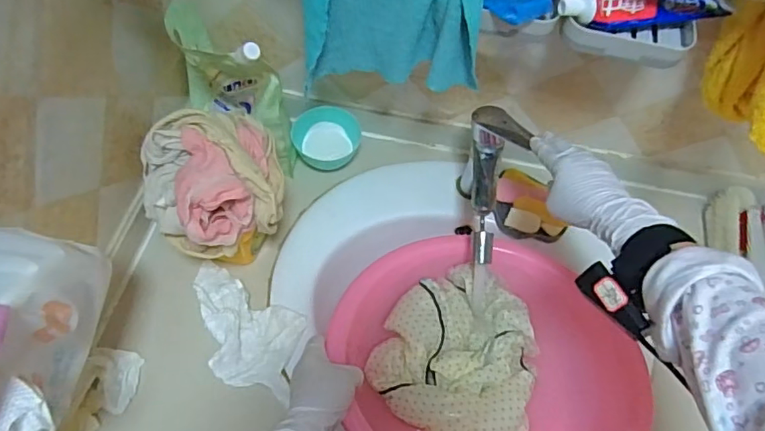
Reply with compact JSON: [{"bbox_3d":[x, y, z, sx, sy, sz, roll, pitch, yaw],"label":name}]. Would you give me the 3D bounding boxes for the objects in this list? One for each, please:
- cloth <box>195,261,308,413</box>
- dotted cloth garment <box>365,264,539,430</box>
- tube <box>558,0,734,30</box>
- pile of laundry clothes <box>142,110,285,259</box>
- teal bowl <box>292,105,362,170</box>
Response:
[{"bbox_3d":[-0.179,0.141,0.655,0.182,0.020,0.110,28,61,12],"label":"cloth"},{"bbox_3d":[0.092,0.160,0.628,0.181,0.059,0.212,19,59,7],"label":"dotted cloth garment"},{"bbox_3d":[0.264,-0.211,0.528,0.181,0.033,0.040,-3,59,-6],"label":"tube"},{"bbox_3d":[-0.191,-0.042,0.603,0.145,0.100,0.155,2,59,-3],"label":"pile of laundry clothes"},{"bbox_3d":[-0.086,-0.117,0.815,0.100,0.044,0.093,2,59,-3],"label":"teal bowl"}]

